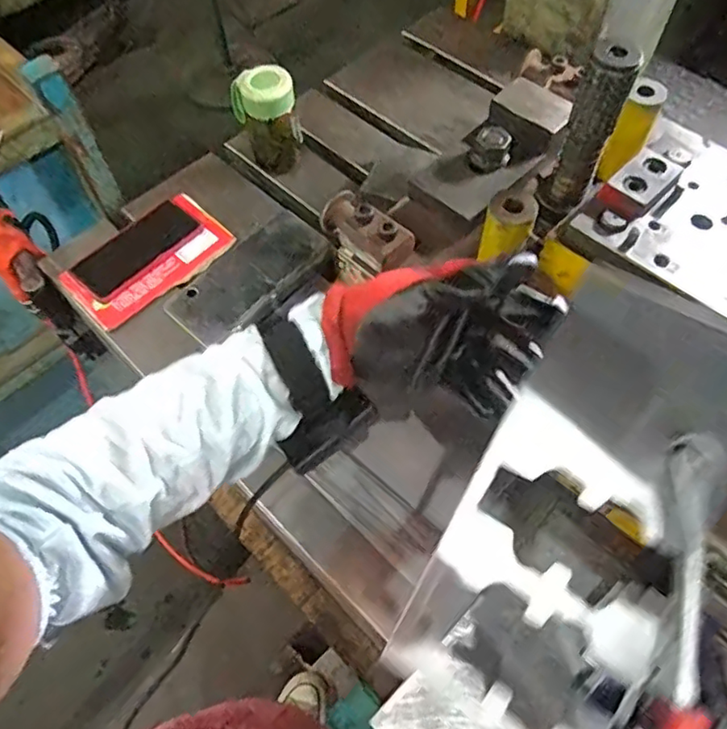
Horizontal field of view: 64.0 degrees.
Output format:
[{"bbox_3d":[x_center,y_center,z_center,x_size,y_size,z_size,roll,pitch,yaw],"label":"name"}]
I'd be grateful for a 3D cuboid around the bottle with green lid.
[{"bbox_3d":[-0.128,-0.332,0.786,0.075,0.121,0.066,-22,62,-12],"label":"bottle with green lid"}]

